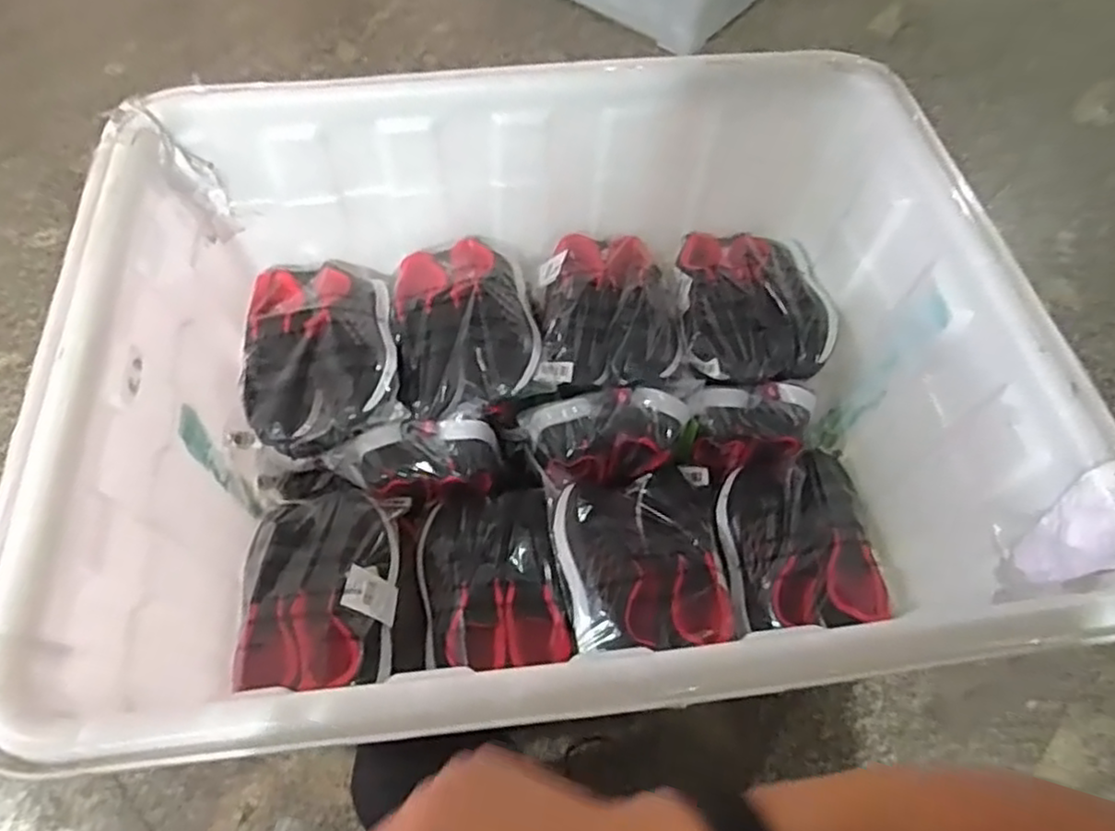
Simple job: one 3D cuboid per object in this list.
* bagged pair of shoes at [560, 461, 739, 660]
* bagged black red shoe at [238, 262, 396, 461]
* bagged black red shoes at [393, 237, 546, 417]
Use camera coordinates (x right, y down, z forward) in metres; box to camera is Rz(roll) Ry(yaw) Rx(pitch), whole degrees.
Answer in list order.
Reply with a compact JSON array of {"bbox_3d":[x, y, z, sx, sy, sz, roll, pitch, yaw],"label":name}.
[{"bbox_3d":[0.112,0.180,0.892,0.223,0.079,0.241,-5,60,-5],"label":"bagged pair of shoes"},{"bbox_3d":[-0.328,-0.095,0.978,0.206,0.094,0.275,-7,60,-6],"label":"bagged black red shoe"},{"bbox_3d":[-0.128,-0.134,0.971,0.188,0.074,0.263,-7,60,-6],"label":"bagged black red shoes"}]

